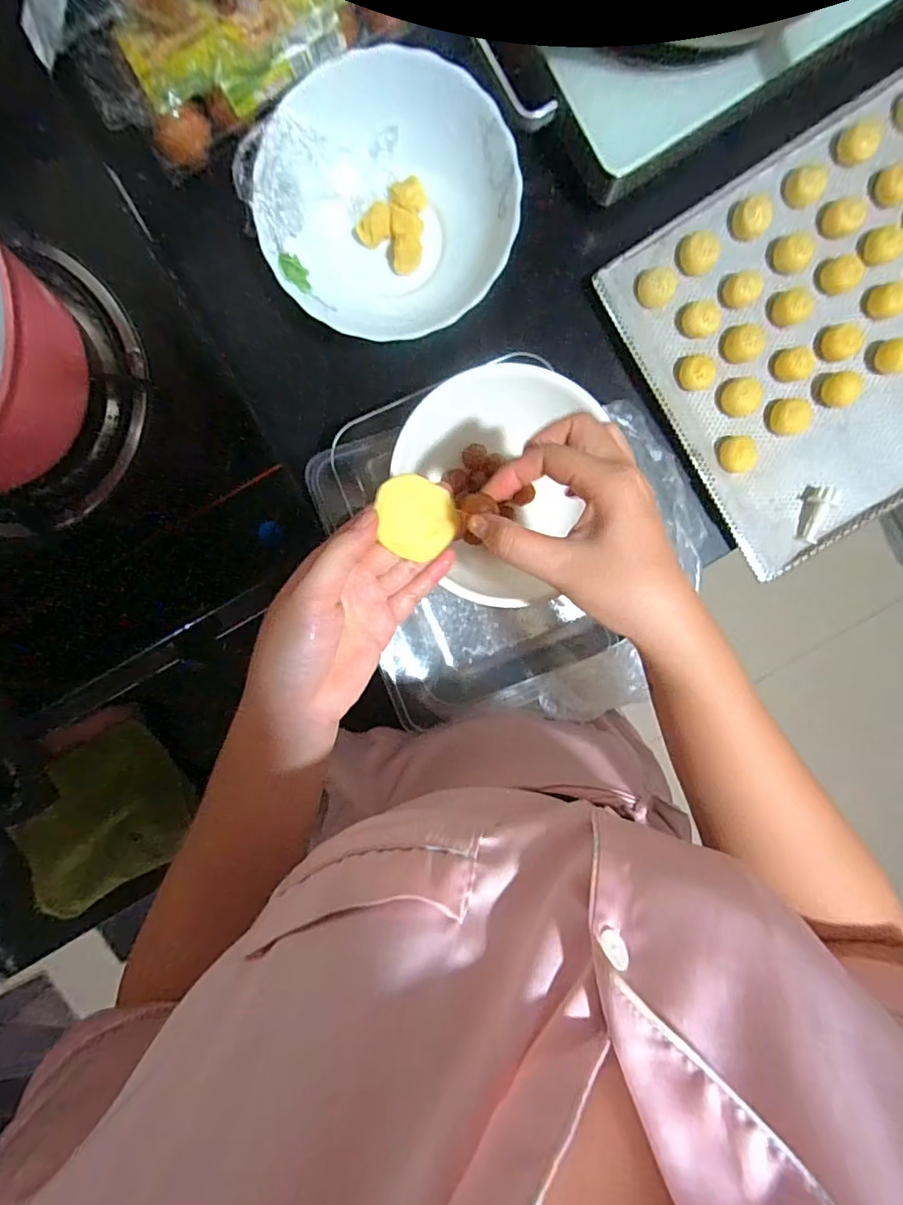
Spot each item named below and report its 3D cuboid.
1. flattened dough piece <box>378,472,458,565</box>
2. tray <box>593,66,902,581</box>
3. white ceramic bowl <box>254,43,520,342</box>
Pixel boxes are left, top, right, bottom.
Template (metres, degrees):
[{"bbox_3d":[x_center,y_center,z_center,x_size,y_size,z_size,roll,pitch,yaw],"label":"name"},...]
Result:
[{"bbox_3d":[-0.020,-0.051,0.312,0.044,0.006,0.046,-9,109,-13],"label":"flattened dough piece"},{"bbox_3d":[0.370,-0.252,0.456,0.401,0.031,0.311,-32,96,3],"label":"tray"},{"bbox_3d":[-0.048,-0.303,0.417,0.185,0.057,0.187,0,96,0],"label":"white ceramic bowl"}]

